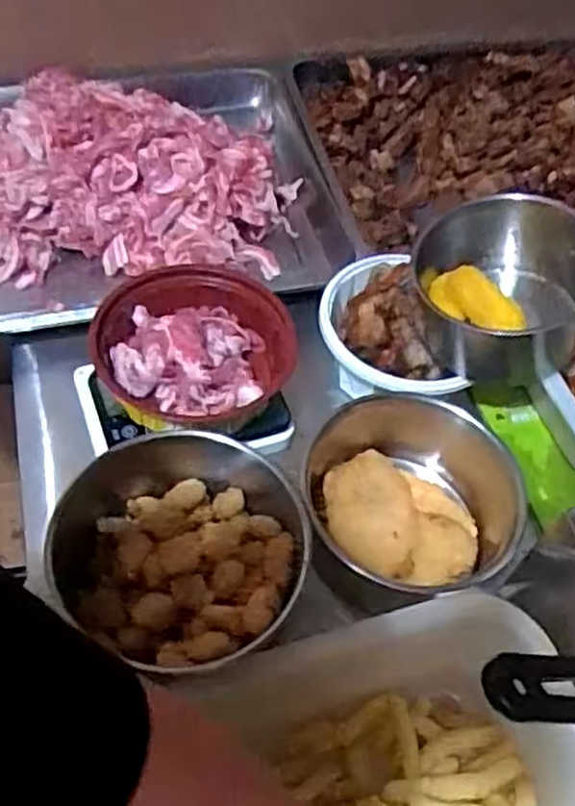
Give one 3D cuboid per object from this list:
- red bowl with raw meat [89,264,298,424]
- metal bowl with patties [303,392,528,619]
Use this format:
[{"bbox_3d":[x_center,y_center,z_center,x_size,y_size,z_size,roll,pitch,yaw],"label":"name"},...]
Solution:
[{"bbox_3d":[-0.087,-0.051,0.710,0.167,0.089,0.180,3,54,-4],"label":"red bowl with raw meat"},{"bbox_3d":[0.104,0.086,0.635,0.160,0.090,0.204,2,54,-4],"label":"metal bowl with patties"}]

